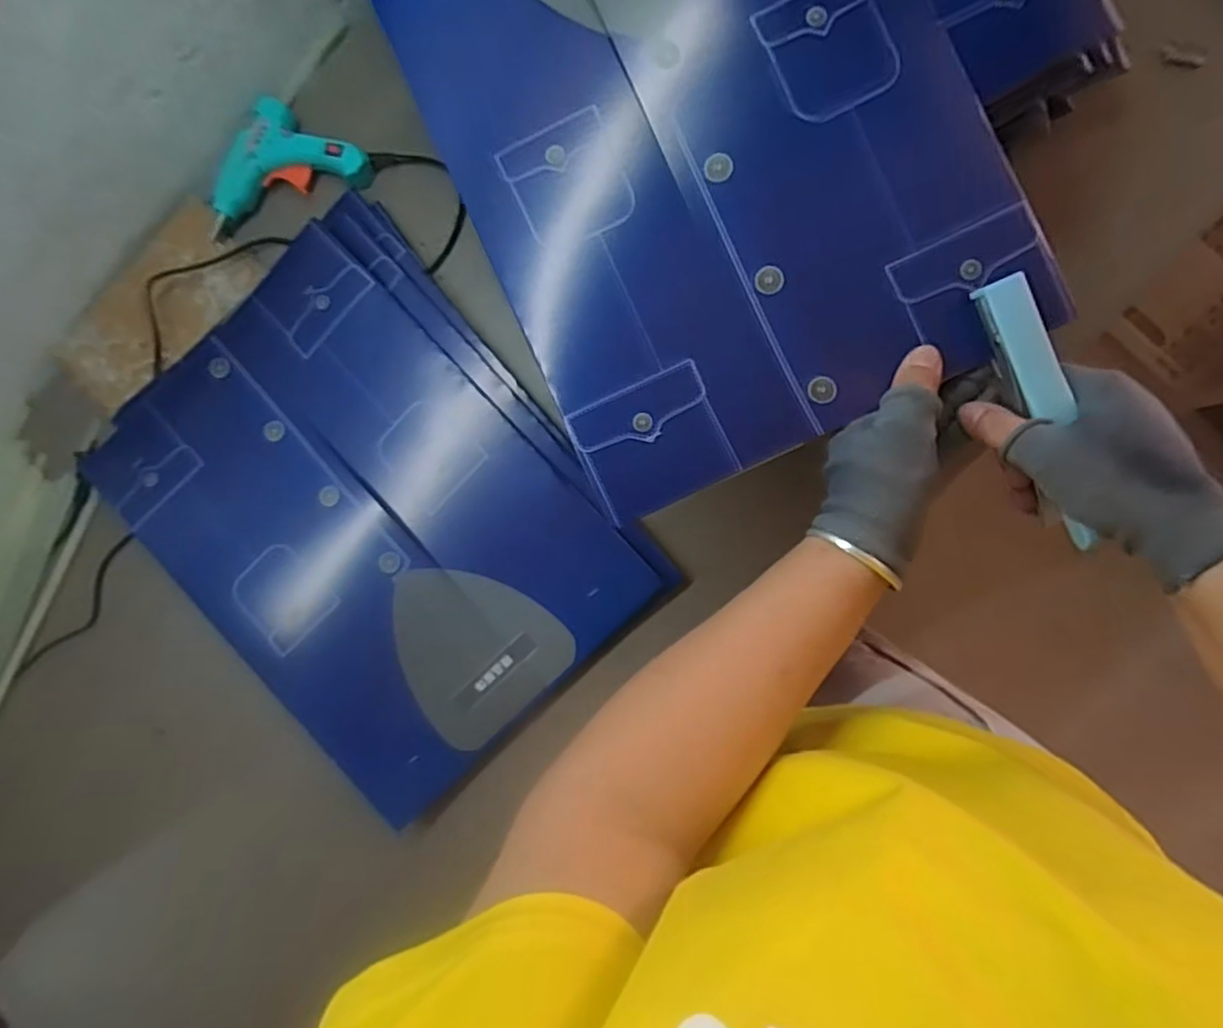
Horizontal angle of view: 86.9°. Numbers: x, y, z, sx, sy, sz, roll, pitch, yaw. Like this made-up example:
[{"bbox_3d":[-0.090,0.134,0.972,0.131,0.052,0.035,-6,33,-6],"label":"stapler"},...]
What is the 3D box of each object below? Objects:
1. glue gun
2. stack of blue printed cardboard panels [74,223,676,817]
[{"bbox_3d":[-0.268,-0.290,0.520,0.139,0.033,0.083,-11,87,8],"label":"glue gun"},{"bbox_3d":[-0.198,0.007,0.510,0.285,0.034,0.397,-43,84,5],"label":"stack of blue printed cardboard panels"}]

